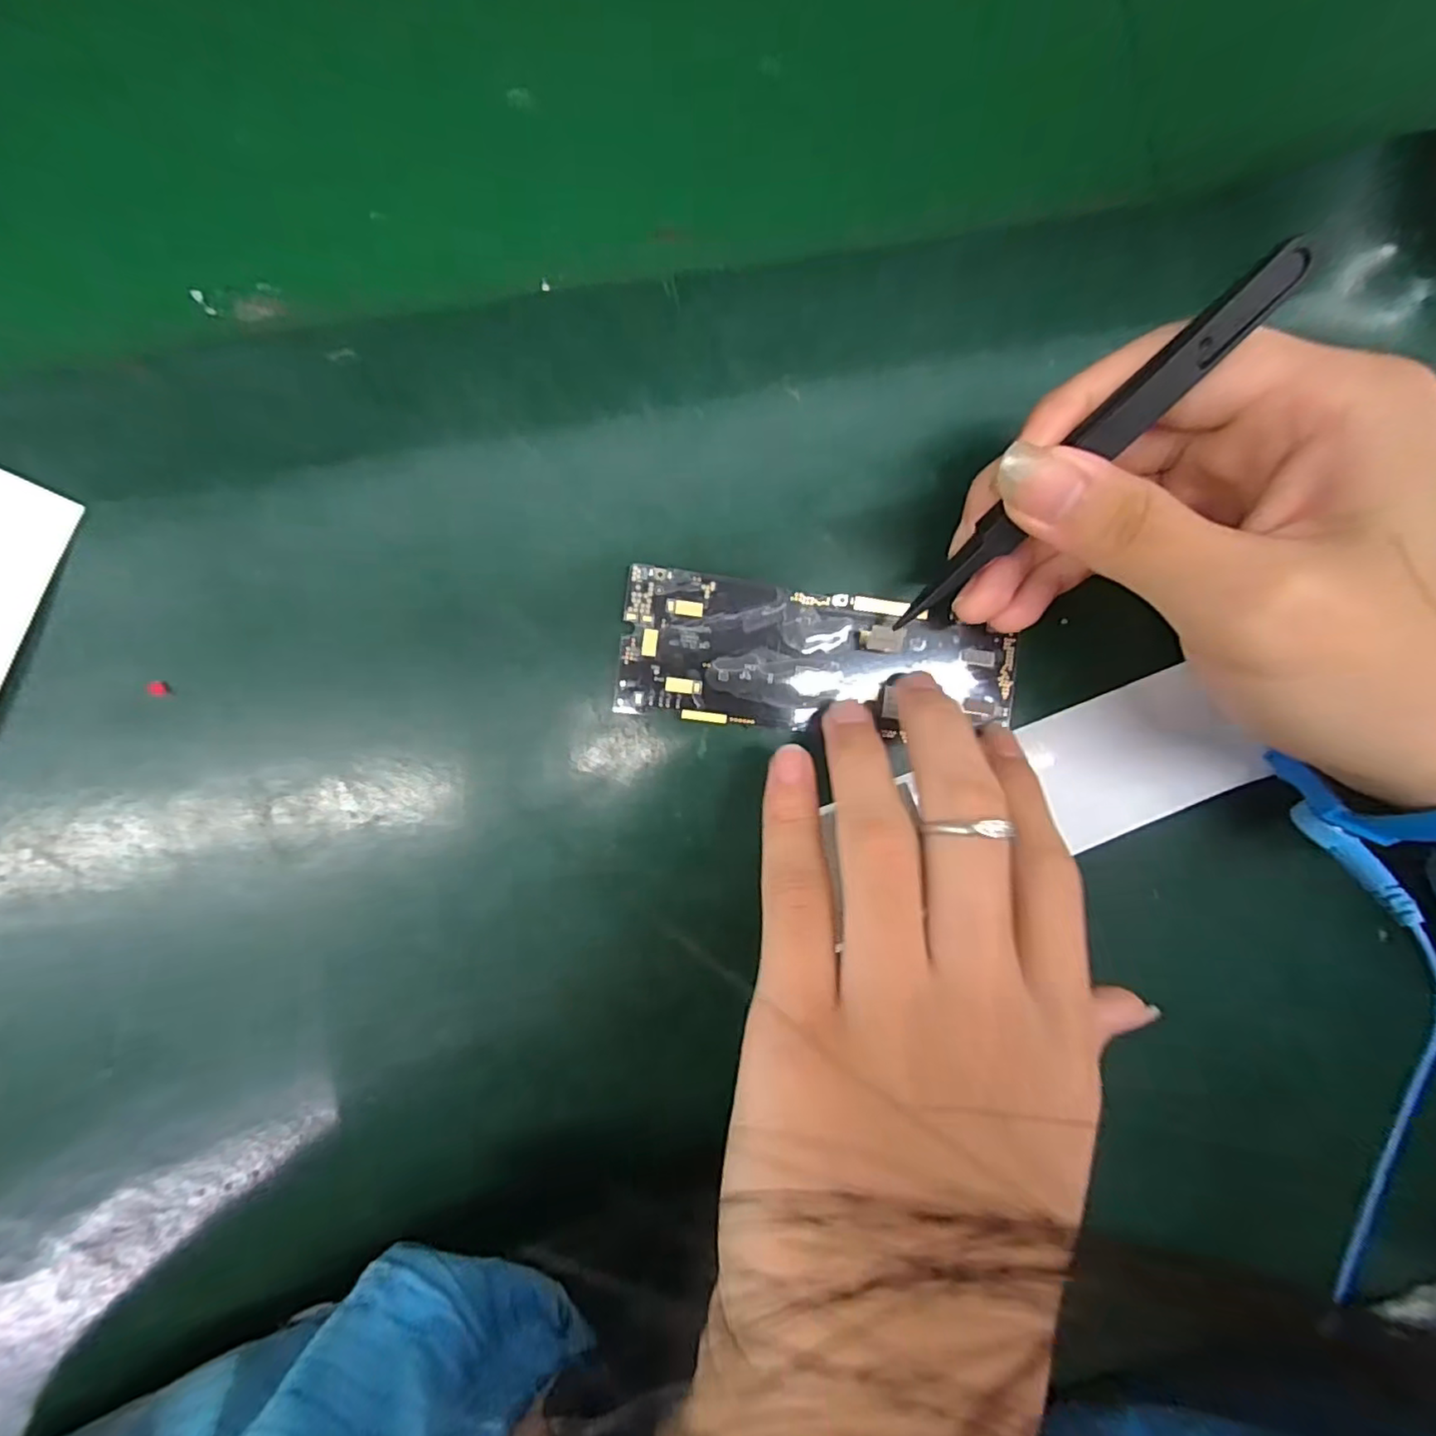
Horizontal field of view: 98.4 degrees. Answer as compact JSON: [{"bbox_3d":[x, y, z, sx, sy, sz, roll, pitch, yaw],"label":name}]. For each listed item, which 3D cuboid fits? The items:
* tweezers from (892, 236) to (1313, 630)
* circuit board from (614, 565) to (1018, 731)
[{"bbox_3d":[0.089,-0.062,0.156,0.010,0.005,0.113,40,120,-4],"label":"tweezers"},{"bbox_3d":[0.032,-0.020,0.191,0.123,0.009,0.045,2,91,-4],"label":"circuit board"}]

